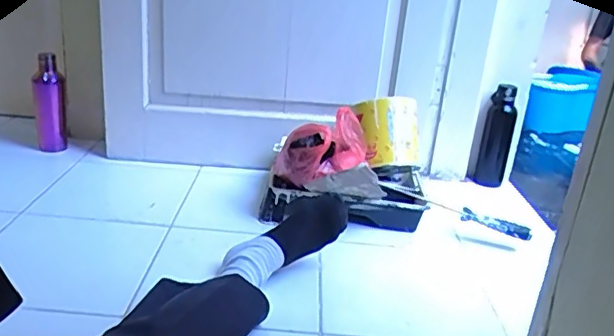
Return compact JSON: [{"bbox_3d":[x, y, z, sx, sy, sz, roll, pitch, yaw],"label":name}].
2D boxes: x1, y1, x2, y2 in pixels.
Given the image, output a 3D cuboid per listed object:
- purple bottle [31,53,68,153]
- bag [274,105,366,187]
[{"bbox_3d":[-0.626,-0.147,1.393,0.070,0.242,0.063,-4,22,-25],"label":"purple bottle"},{"bbox_3d":[0.028,-0.036,1.151,0.181,0.123,0.141,5,20,-1],"label":"bag"}]

